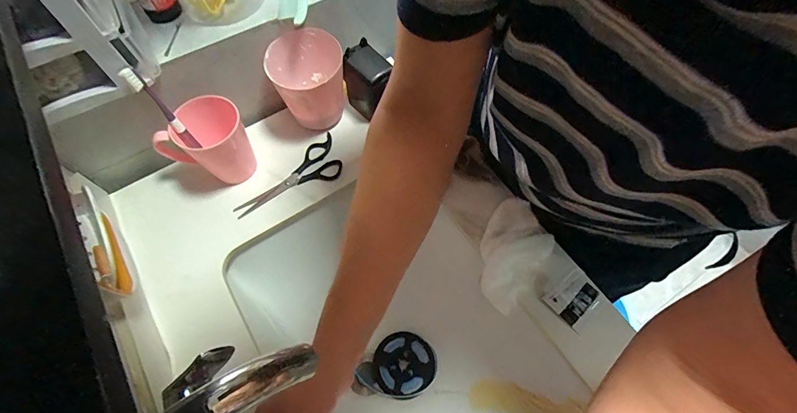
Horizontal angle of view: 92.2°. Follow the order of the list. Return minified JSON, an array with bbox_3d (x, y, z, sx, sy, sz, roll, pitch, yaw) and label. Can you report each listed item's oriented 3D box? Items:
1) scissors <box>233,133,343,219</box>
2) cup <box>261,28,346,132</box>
[{"bbox_3d":[-0.166,-0.043,0.576,0.172,0.011,0.070,-27,67,-13],"label":"scissors"},{"bbox_3d":[-0.126,-0.179,0.574,0.105,0.126,0.098,0,64,0],"label":"cup"}]

